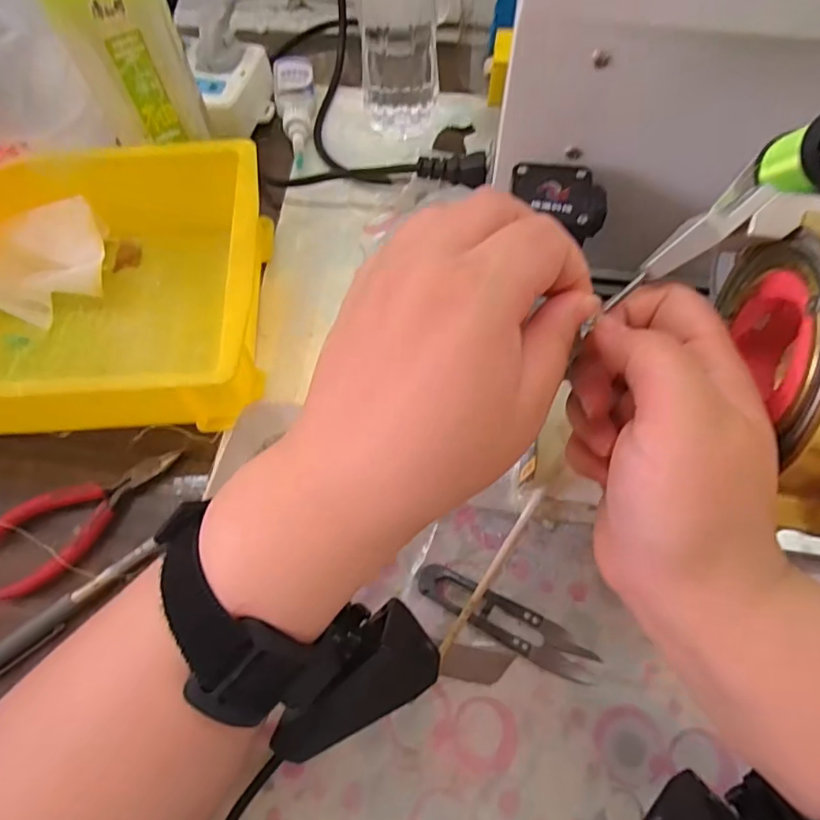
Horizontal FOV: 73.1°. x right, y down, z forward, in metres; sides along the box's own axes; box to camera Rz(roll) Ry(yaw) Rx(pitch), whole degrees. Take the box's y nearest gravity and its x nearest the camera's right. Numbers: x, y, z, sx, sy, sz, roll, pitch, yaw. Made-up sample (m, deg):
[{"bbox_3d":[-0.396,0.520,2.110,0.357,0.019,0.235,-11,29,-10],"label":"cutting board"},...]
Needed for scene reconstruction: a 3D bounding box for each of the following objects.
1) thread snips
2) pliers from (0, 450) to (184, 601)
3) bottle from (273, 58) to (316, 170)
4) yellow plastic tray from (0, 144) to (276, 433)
[{"bbox_3d":[0.052,0.114,0.299,0.102,0.007,0.022,26,68,13],"label":"thread snips"},{"bbox_3d":[-0.190,0.059,0.326,0.115,0.019,0.052,-33,68,-14],"label":"pliers"},{"bbox_3d":[-0.092,-0.246,0.455,0.031,0.021,0.107,-7,65,-2],"label":"bottle"},{"bbox_3d":[-0.213,-0.074,0.355,0.245,0.072,0.181,-1,65,1],"label":"yellow plastic tray"}]

